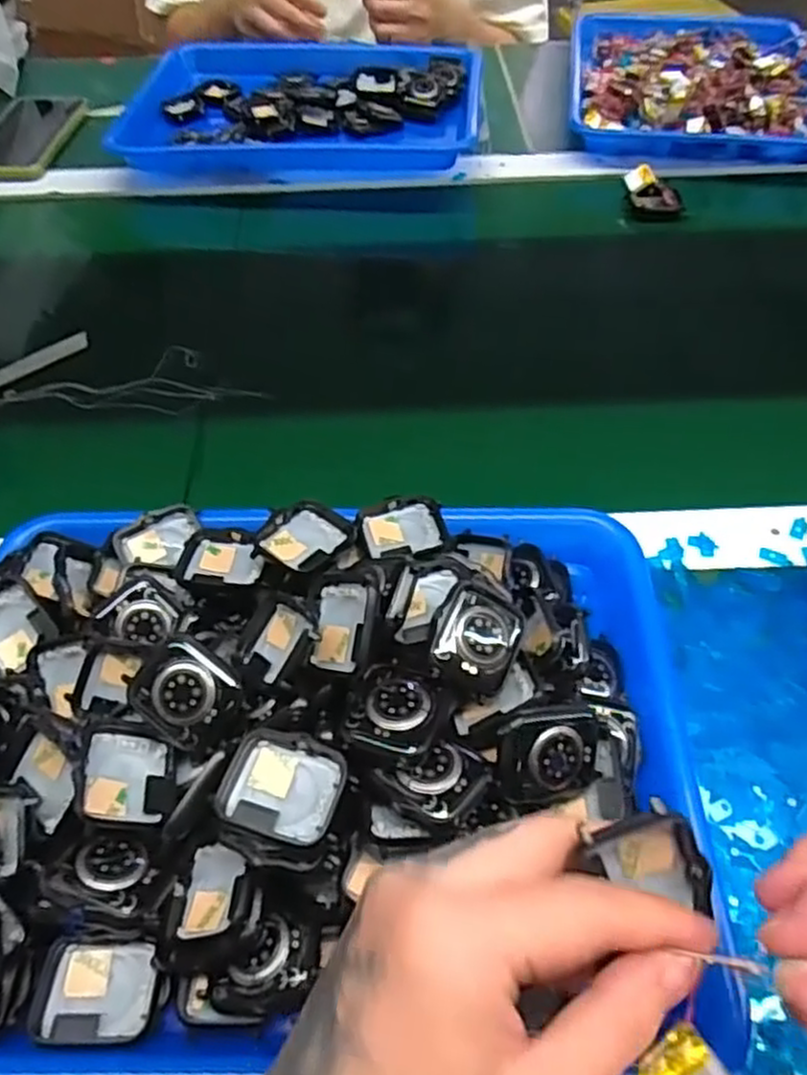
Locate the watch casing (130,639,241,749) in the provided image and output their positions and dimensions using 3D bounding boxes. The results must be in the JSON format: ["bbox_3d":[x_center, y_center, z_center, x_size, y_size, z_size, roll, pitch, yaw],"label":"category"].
[{"bbox_3d":[-0.090,0.063,0.302,0.038,0.009,0.035,32,82,3],"label":"watch casing"}]

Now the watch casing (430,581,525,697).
[{"bbox_3d":[0.031,0.042,0.306,0.035,0.009,0.039,30,62,-2],"label":"watch casing"}]

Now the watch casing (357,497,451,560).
[{"bbox_3d":[0.000,-0.005,0.376,0.042,0.009,0.032,-10,54,-6],"label":"watch casing"}]

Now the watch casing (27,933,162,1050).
[{"bbox_3d":[-0.111,0.167,0.271,0.044,0.011,0.035,0,53,1],"label":"watch casing"}]

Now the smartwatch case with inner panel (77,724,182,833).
[{"bbox_3d":[-0.109,0.095,0.294,0.036,0.009,0.039,14,46,-29],"label":"smartwatch case with inner panel"}]

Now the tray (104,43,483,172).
[{"bbox_3d":[-0.095,-0.428,0.729,0.335,0.044,0.217,-2,53,0],"label":"tray"}]

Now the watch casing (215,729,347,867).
[{"bbox_3d":[-0.044,0.097,0.274,0.042,0.014,0.043,11,54,10],"label":"watch casing"}]

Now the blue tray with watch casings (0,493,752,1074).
[{"bbox_3d":[-0.041,0.084,0.314,0.324,0.067,0.247,0,53,1],"label":"blue tray with watch casings"}]

